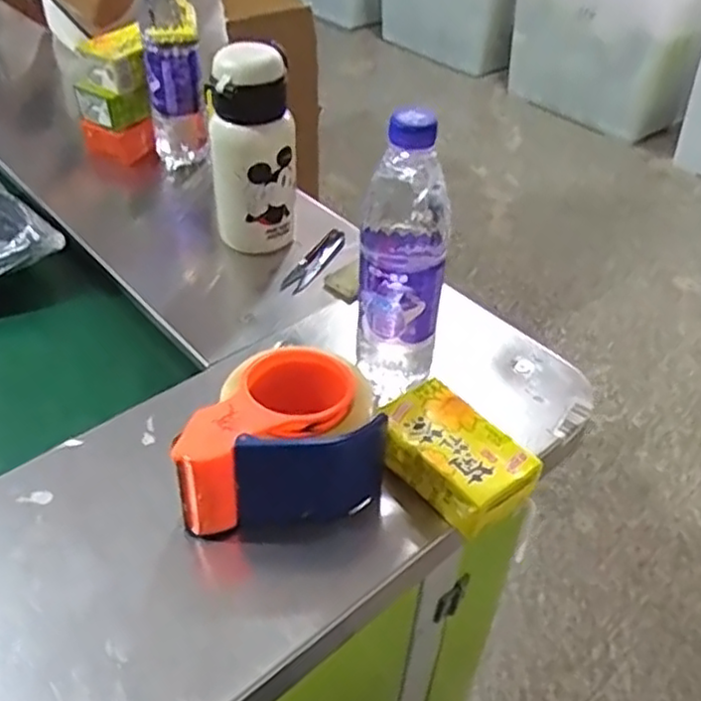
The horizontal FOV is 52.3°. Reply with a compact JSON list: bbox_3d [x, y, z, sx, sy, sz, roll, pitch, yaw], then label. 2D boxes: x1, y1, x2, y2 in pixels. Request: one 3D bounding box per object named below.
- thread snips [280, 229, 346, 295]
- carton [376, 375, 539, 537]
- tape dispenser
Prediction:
[{"bbox_3d":[-0.036,-0.090,0.718,0.024,0.014,0.100,20,45,18],"label":"thread snips"},{"bbox_3d":[0.069,0.075,0.502,0.068,0.040,0.108,-28,50,-29],"label":"carton"},{"bbox_3d":[-0.050,0.058,0.501,0.137,0.074,0.111,-6,43,-10],"label":"tape dispenser"}]

